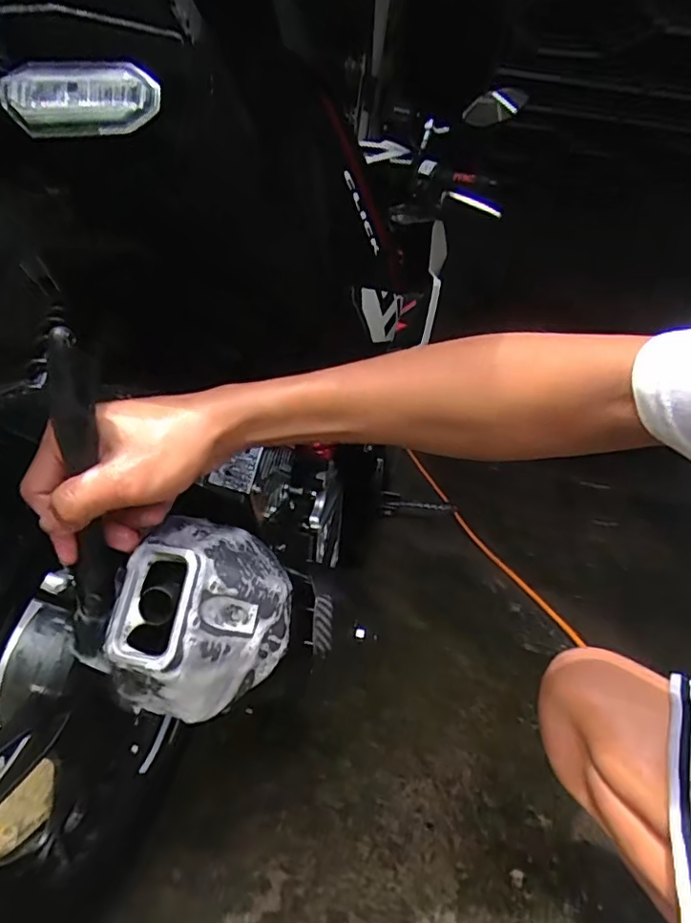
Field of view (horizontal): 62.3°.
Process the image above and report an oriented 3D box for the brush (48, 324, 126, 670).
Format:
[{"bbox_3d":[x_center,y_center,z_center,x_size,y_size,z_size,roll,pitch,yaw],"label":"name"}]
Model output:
[{"bbox_3d":[-0.145,0.030,0.319,0.030,0.204,0.019,6,26,-1],"label":"brush"}]

